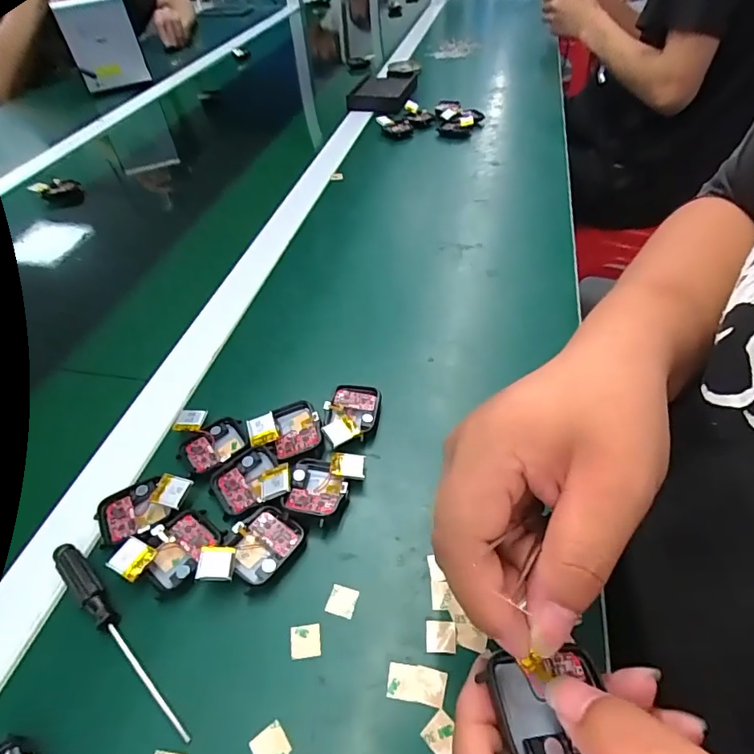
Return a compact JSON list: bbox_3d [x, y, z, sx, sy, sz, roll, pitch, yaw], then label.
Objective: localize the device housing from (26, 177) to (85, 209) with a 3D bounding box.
[{"bbox_3d":[-0.435,-0.252,0.654,0.064,0.037,0.019,-11,47,-7],"label":"device housing"}]

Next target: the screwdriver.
[{"bbox_3d":[-0.138,0.135,0.254,0.131,0.011,0.012,32,56,29],"label":"screwdriver"}]

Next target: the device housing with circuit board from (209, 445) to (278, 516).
[{"bbox_3d":[-0.085,0.066,0.310,0.042,0.009,0.038,-30,52,-23],"label":"device housing with circuit board"}]

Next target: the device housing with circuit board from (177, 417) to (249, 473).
[{"bbox_3d":[-0.112,0.047,0.330,0.043,0.007,0.038,-34,54,-26],"label":"device housing with circuit board"}]

